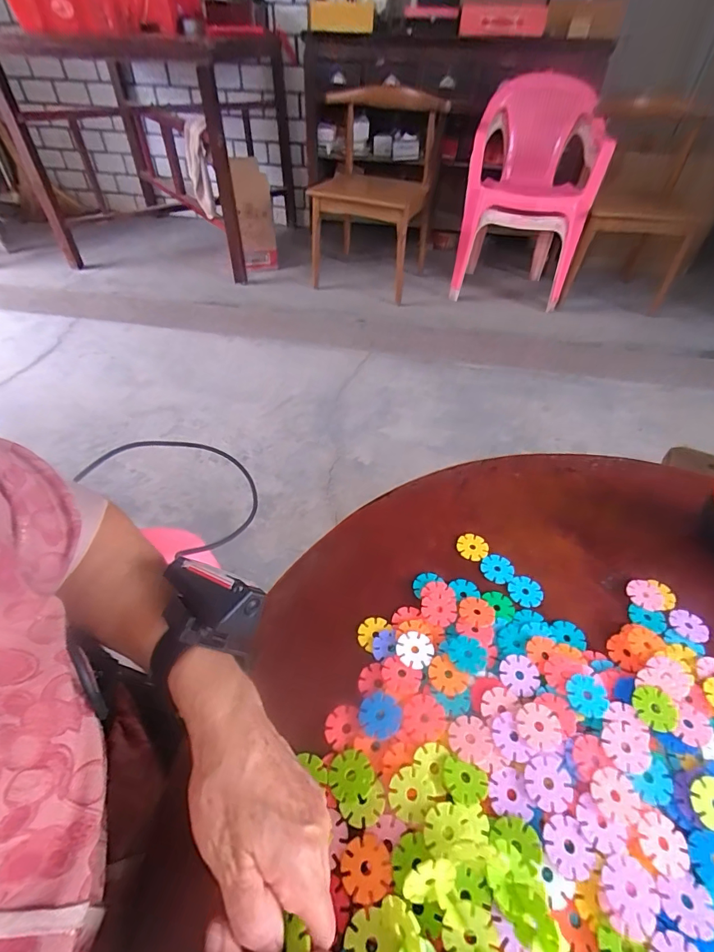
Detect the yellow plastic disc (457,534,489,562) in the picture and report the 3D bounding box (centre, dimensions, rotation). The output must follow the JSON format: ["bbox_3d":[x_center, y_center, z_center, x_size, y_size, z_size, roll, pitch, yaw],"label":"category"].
[{"bbox_3d":[0.124,0.076,0.465,0.031,0.005,0.031,2,47,-2],"label":"yellow plastic disc"}]

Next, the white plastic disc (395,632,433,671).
[{"bbox_3d":[0.050,0.147,0.366,0.029,0.004,0.031,2,47,-2],"label":"white plastic disc"}]

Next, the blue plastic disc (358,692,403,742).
[{"bbox_3d":[0.018,0.184,0.332,0.032,0.004,0.031,-6,45,6],"label":"blue plastic disc"}]

